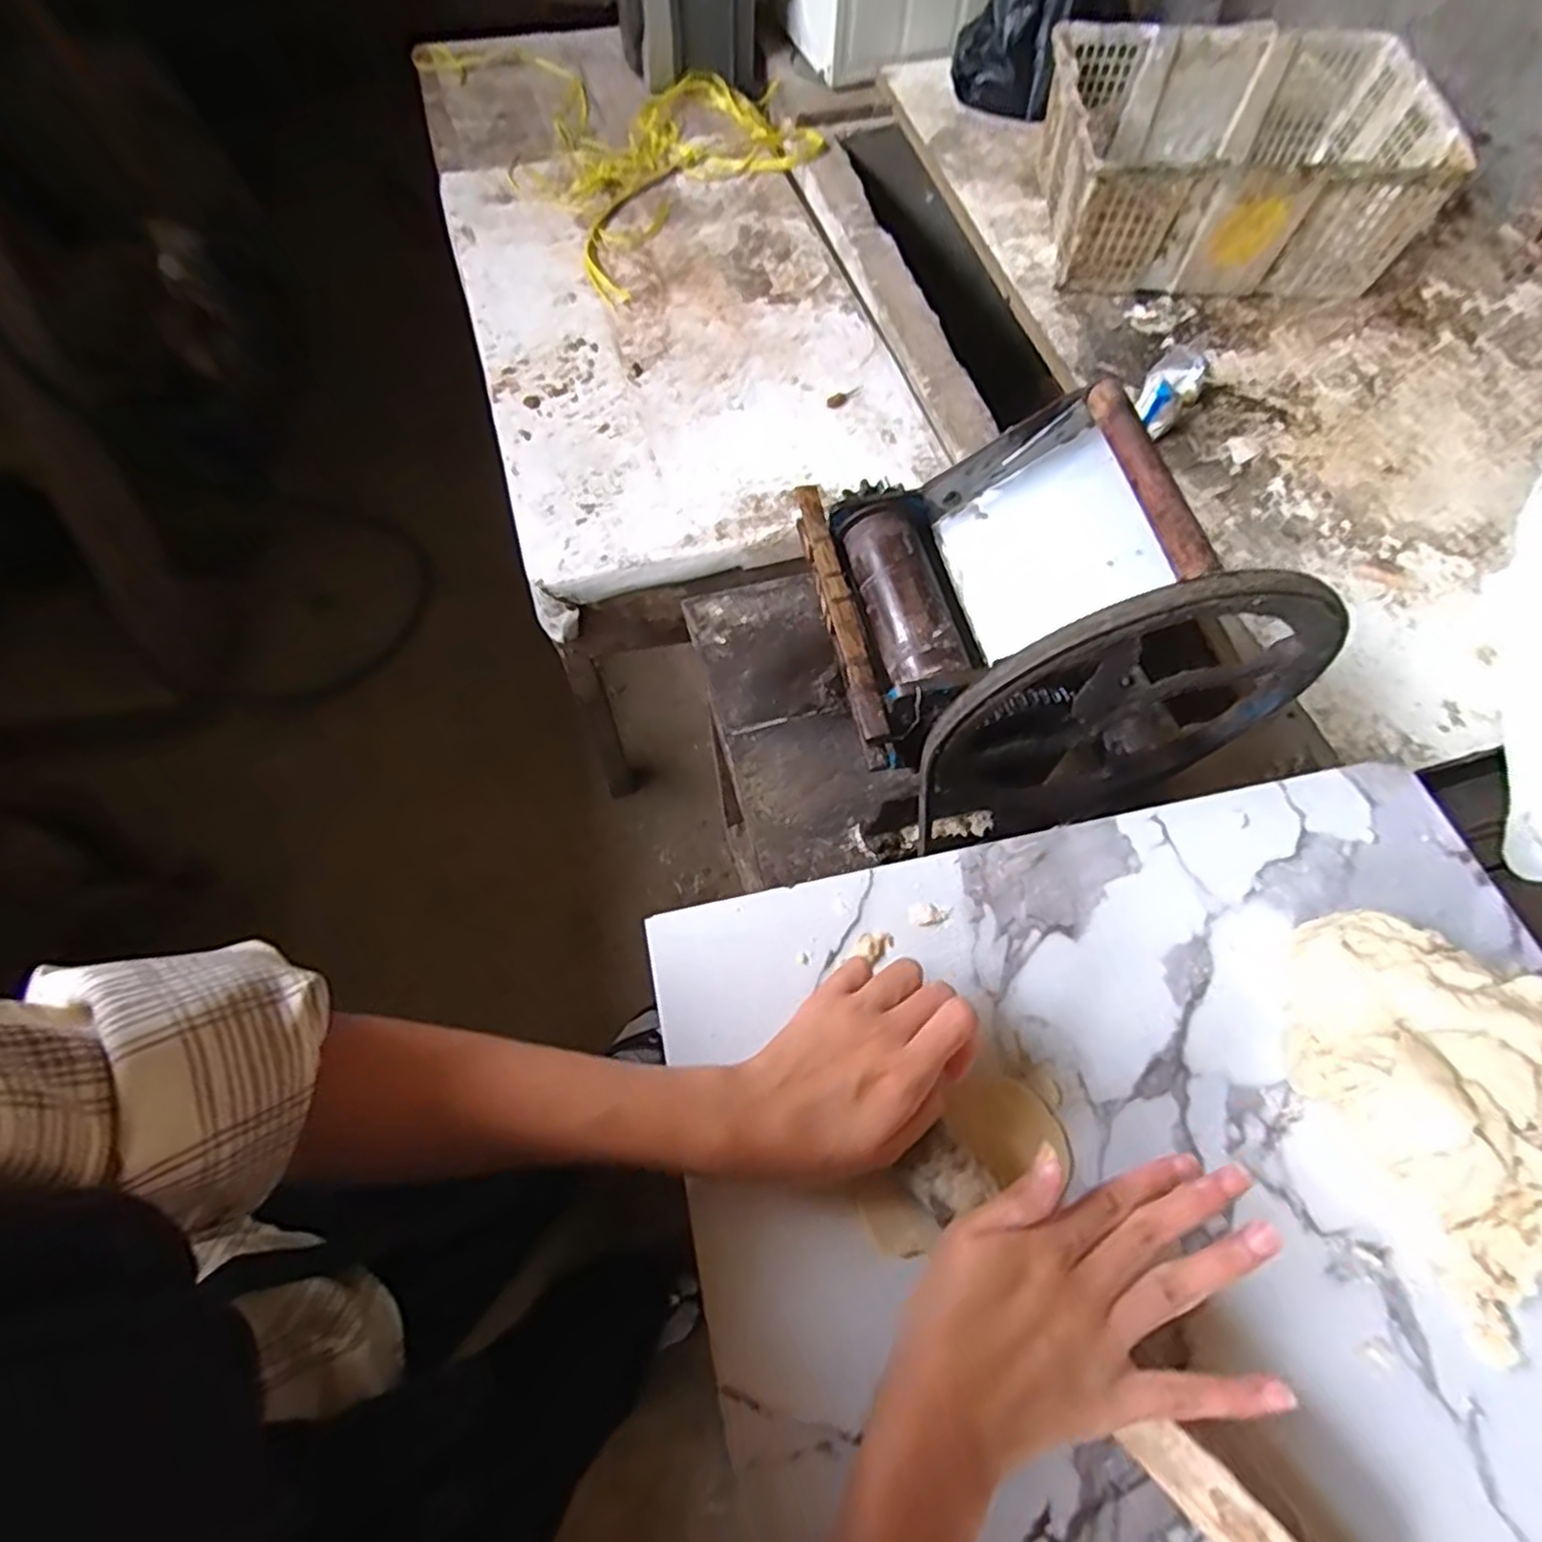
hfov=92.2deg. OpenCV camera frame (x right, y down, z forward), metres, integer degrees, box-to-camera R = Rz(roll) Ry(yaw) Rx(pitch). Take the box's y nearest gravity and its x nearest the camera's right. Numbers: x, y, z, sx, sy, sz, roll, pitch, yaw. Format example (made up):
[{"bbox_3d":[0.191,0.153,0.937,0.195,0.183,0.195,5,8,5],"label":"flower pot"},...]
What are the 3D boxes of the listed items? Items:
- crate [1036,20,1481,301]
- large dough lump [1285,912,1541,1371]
[{"bbox_3d":[0.620,-0.829,1.015,0.468,0.167,0.337,1,65,1],"label":"crate"},{"bbox_3d":[0.333,0.152,0.355,0.116,0.062,0.173,-26,67,-11],"label":"large dough lump"}]

